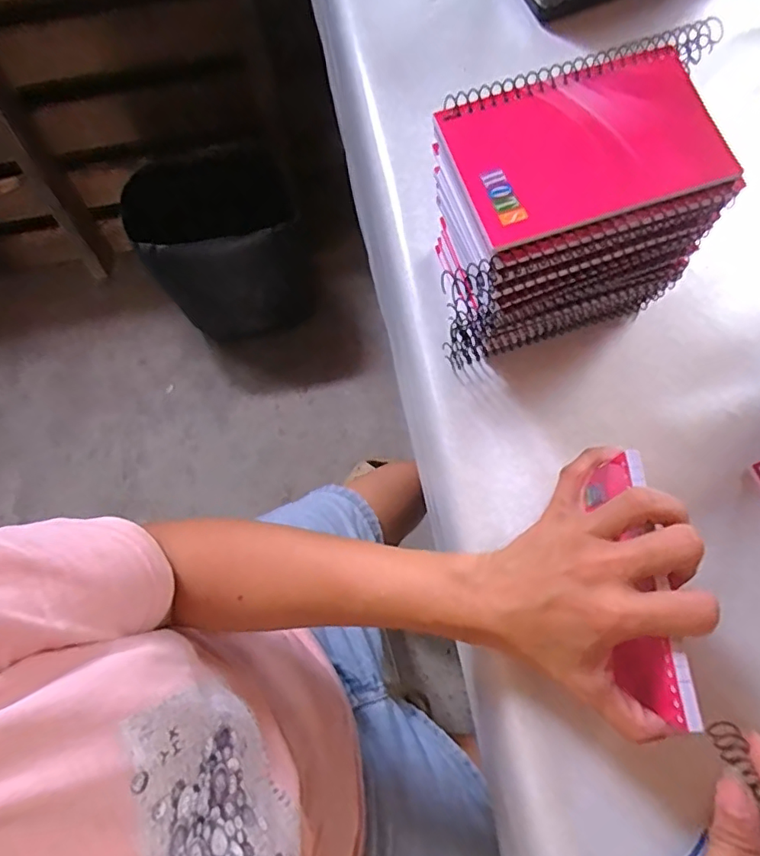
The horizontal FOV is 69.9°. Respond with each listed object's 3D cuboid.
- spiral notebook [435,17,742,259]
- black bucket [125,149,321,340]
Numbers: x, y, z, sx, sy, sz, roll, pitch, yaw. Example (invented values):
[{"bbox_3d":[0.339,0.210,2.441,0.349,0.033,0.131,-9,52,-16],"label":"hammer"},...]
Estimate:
[{"bbox_3d":[0.110,-0.145,0.267,0.152,0.008,0.087,-18,75,-3],"label":"spiral notebook"},{"bbox_3d":[-0.314,-0.366,1.129,0.268,0.355,0.249,0,75,1],"label":"black bucket"}]

